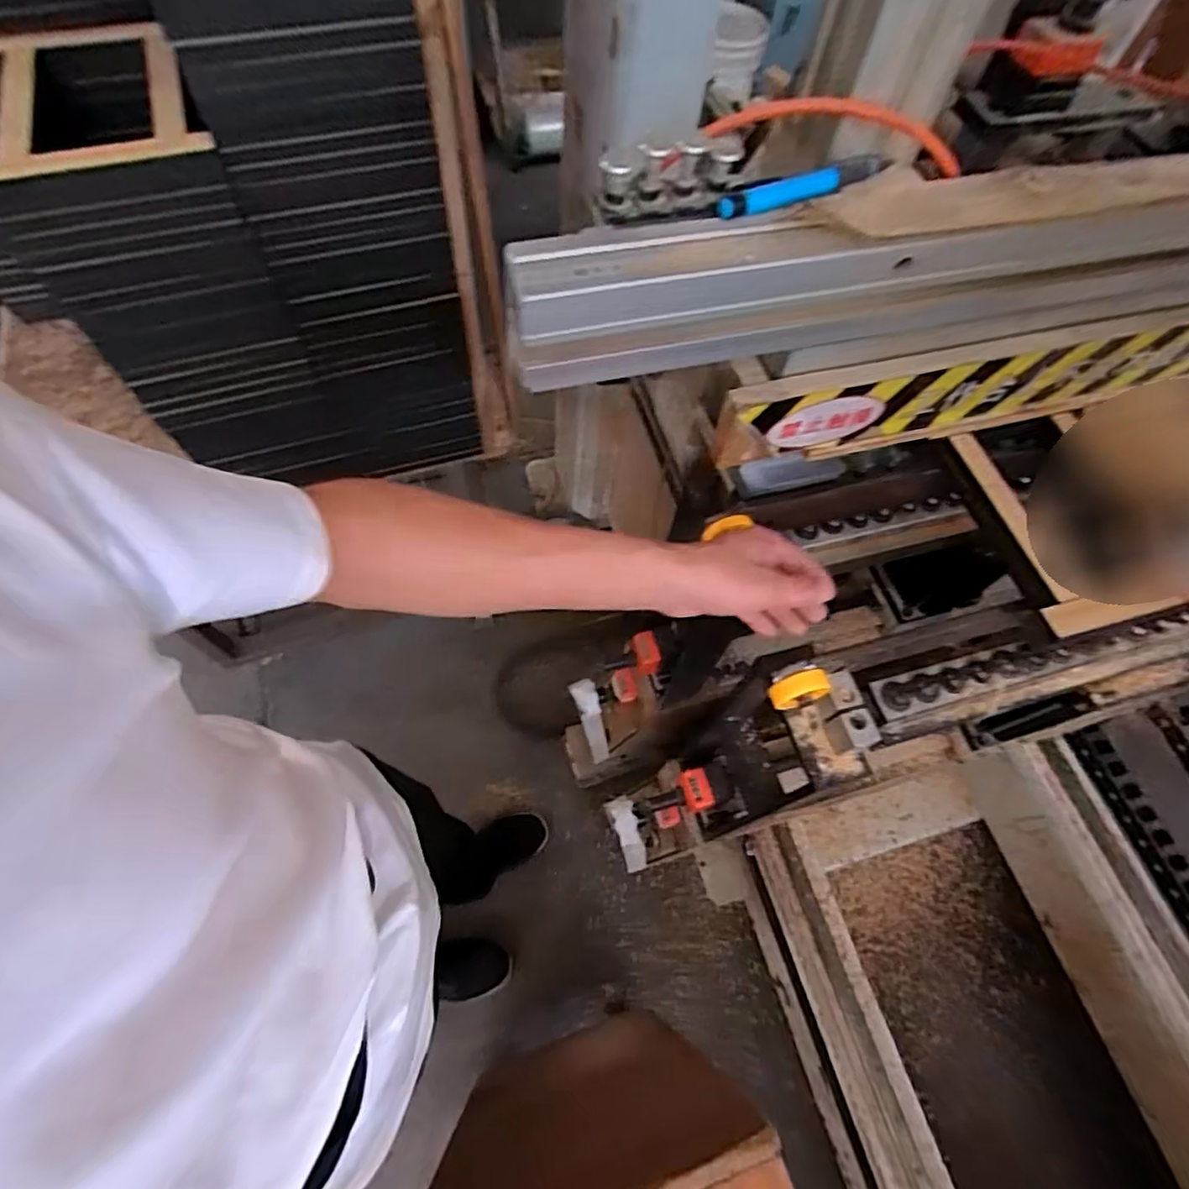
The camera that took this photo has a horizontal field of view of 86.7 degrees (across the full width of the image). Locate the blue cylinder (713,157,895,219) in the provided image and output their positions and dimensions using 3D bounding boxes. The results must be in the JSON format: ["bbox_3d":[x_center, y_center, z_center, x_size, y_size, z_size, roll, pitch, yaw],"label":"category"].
[{"bbox_3d":[0.129,-0.241,0.370,0.126,0.011,0.015,-23,67,-14],"label":"blue cylinder"}]

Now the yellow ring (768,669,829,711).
[{"bbox_3d":[0.169,0.080,0.522,0.044,0.036,0.020,-10,64,-8],"label":"yellow ring"}]

